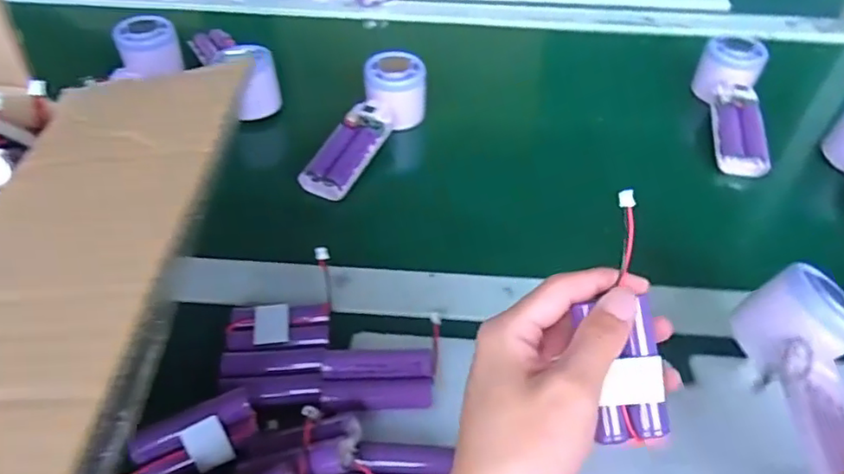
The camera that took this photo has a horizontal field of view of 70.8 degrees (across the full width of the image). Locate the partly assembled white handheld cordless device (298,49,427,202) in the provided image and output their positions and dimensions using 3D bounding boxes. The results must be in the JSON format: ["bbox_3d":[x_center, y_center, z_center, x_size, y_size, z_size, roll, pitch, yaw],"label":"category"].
[{"bbox_3d":[-0.050,-0.099,0.545,0.054,0.045,0.166,23,64,19],"label":"partly assembled white handheld cordless device"}]

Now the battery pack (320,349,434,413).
[{"bbox_3d":[-0.027,0.086,0.362,0.067,0.016,0.038,-2,48,-3],"label":"battery pack"}]

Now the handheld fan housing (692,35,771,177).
[{"bbox_3d":[0.300,-0.125,0.575,0.058,0.040,0.164,7,62,5],"label":"handheld fan housing"}]

